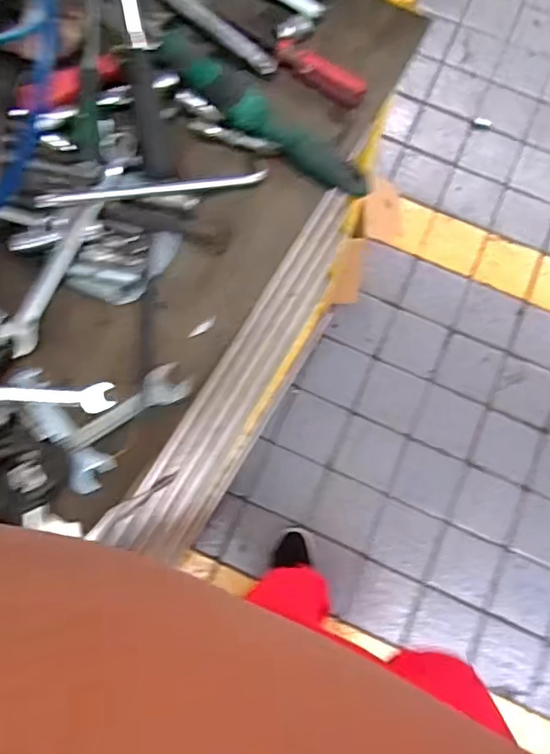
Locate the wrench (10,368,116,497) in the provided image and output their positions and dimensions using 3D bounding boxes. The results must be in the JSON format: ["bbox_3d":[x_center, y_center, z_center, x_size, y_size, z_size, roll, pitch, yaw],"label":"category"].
[{"bbox_3d":[-0.156,0.036,0.415,0.033,0.012,0.106,-34,79,-9],"label":"wrench"}]

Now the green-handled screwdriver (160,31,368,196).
[{"bbox_3d":[-0.014,-0.205,0.446,0.198,0.037,0.036,36,78,7],"label":"green-handled screwdriver"}]

